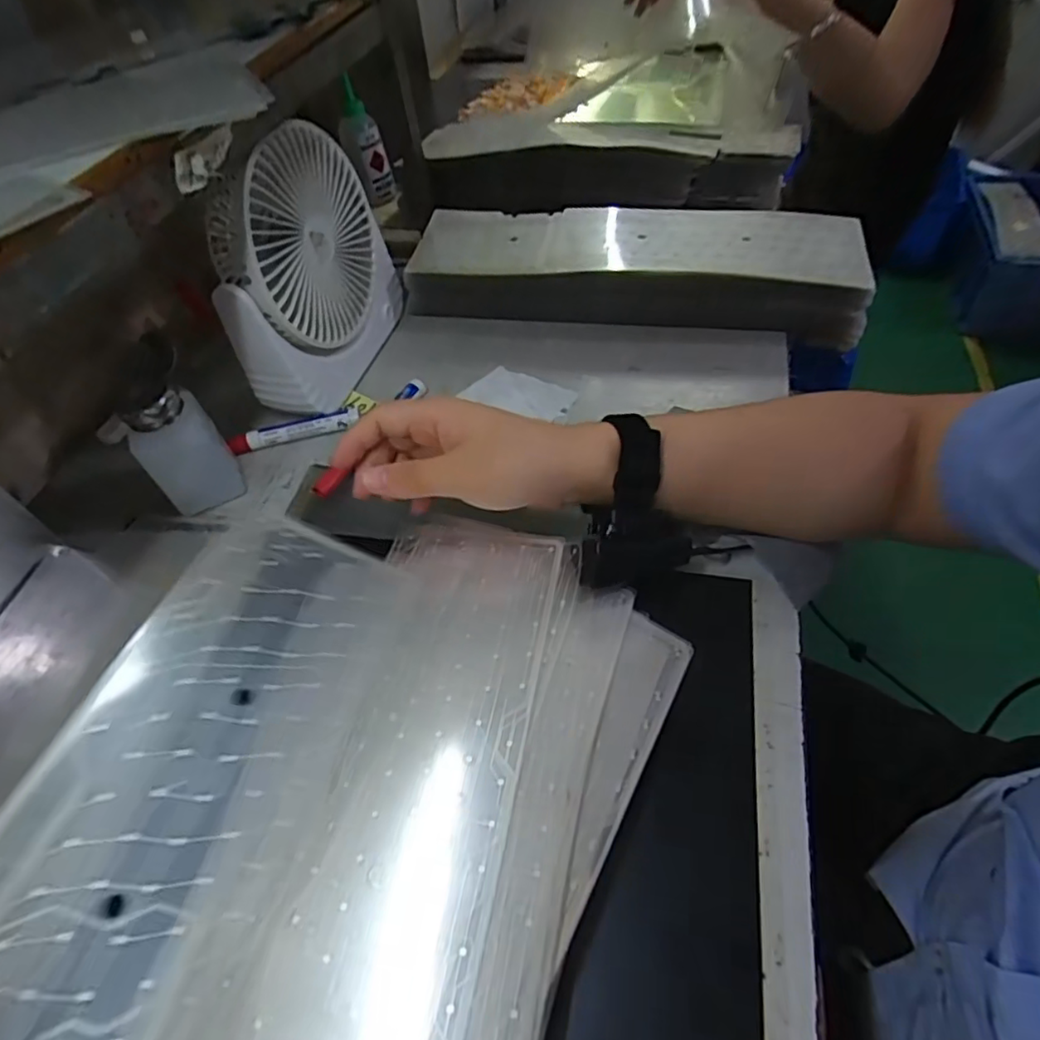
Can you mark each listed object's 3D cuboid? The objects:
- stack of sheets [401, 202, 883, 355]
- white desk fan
[{"bbox_3d":[0.104,-0.242,0.583,0.420,0.079,0.116,5,52,12],"label":"stack of sheets"},{"bbox_3d":[-0.185,-0.216,0.514,0.073,0.194,0.190,3,52,11],"label":"white desk fan"}]

